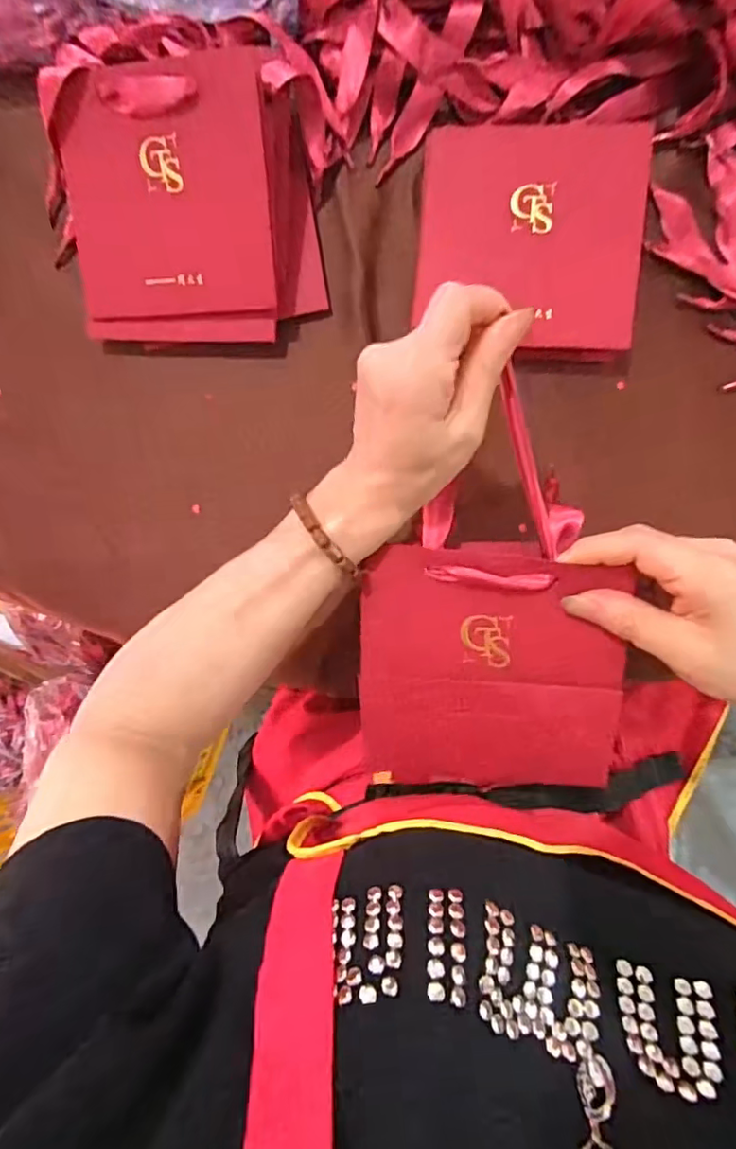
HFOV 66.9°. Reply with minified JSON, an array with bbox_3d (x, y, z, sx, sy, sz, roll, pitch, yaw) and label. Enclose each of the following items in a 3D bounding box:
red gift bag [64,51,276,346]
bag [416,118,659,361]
[{"bbox_3d":[-0.133,-0.241,0.370,0.138,0.006,0.156,2,115,7],"label":"red gift bag"},{"bbox_3d":[0.106,-0.221,0.374,0.140,0.029,0.143,4,95,6],"label":"bag"}]

